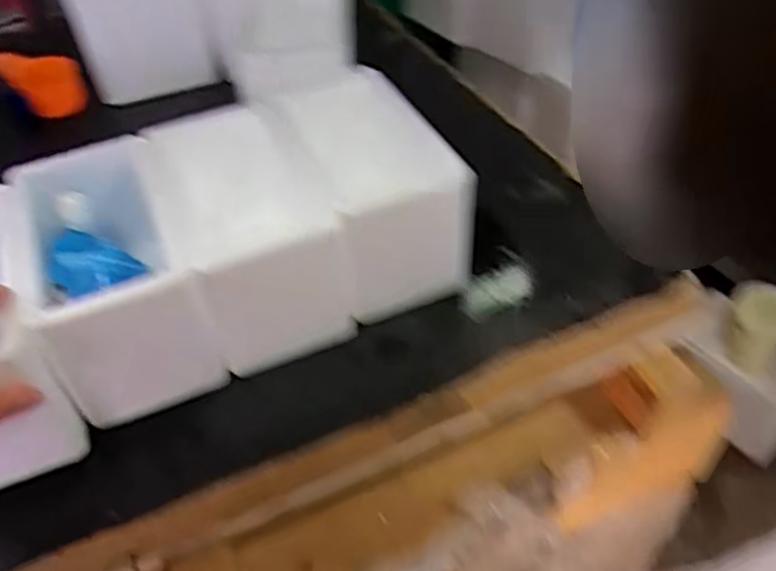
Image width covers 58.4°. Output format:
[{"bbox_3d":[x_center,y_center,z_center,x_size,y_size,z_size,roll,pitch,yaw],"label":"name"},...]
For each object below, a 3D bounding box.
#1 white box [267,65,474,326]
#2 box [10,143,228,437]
[{"bbox_3d":[-0.015,-0.105,0.710,0.125,0.142,0.266,-17,45,-10],"label":"white box"},{"bbox_3d":[-0.245,0.003,0.624,0.130,0.150,0.226,-24,46,-17],"label":"box"}]

